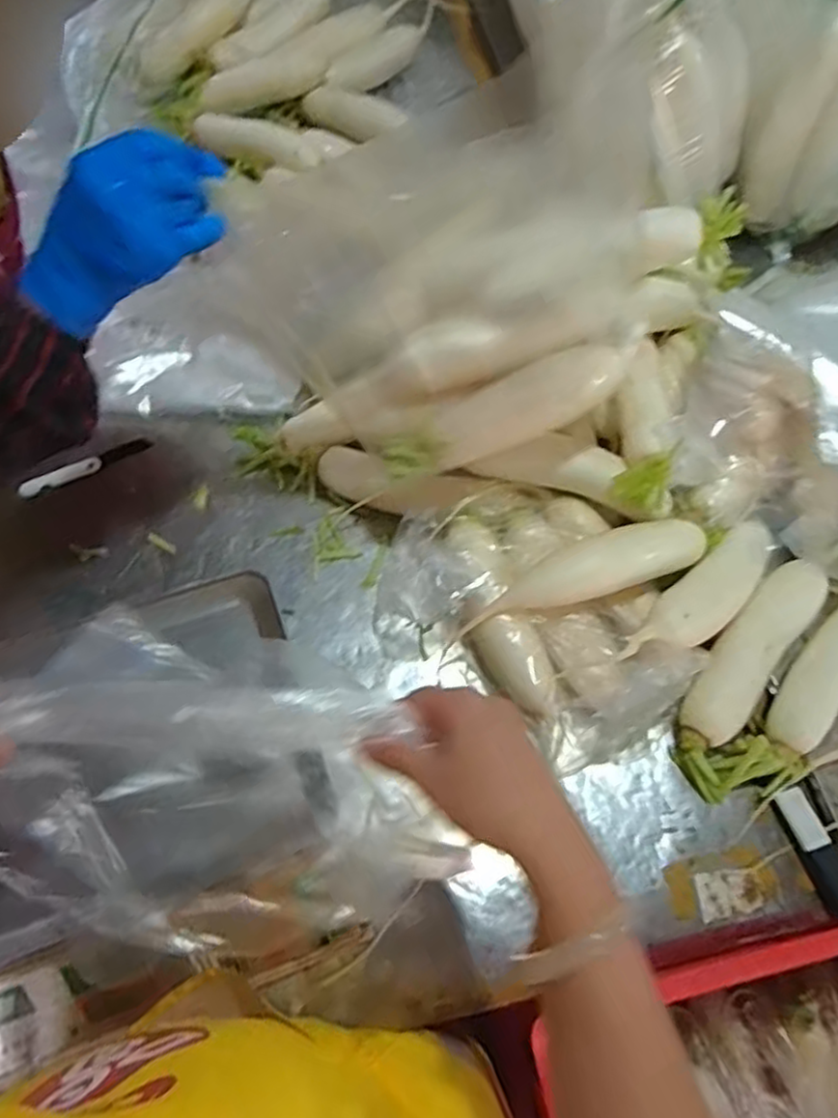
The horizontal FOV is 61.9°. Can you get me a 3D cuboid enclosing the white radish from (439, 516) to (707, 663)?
[{"bbox_3d":[0.156,0.020,0.668,0.263,0.059,0.059,-21,66,-12],"label":"white radish"}]

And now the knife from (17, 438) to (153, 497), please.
[{"bbox_3d":[-0.383,-0.106,0.806,0.149,0.010,0.021,-27,68,-14],"label":"knife"}]

